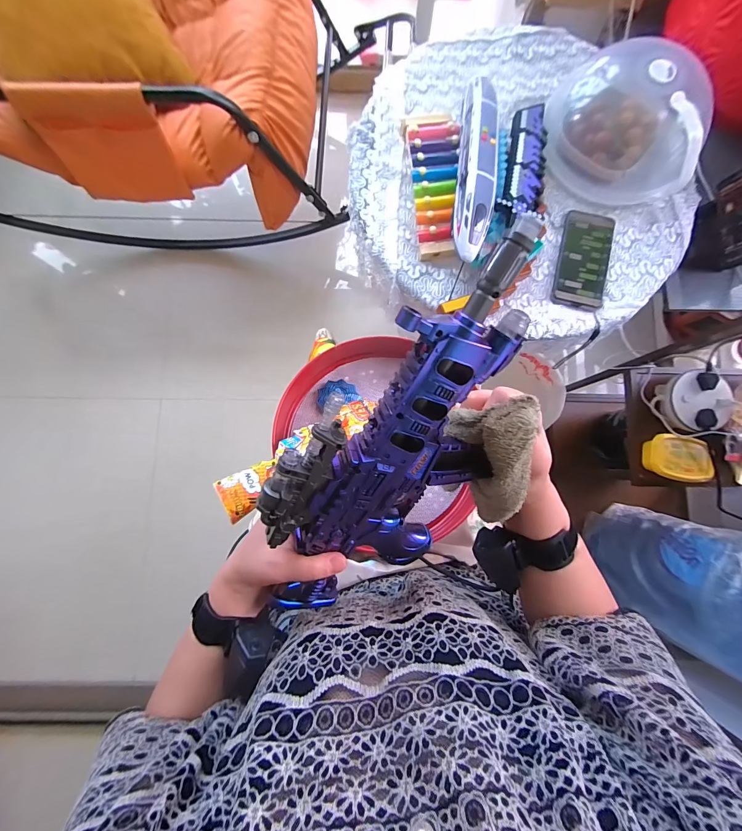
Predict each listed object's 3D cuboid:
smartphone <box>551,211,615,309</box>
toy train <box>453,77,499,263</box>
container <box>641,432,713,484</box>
[{"bbox_3d":[0.320,-0.234,0.512,0.071,0.011,0.151,13,82,1],"label":"smartphone"},{"bbox_3d":[0.148,-0.353,0.485,0.050,0.058,0.293,7,82,0],"label":"toy train"},{"bbox_3d":[0.556,0.077,0.622,0.100,0.044,0.080,10,82,1],"label":"container"}]

